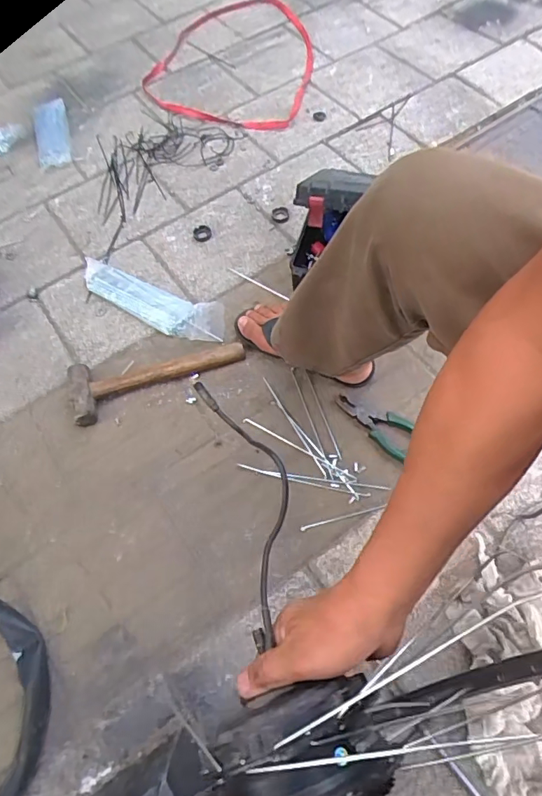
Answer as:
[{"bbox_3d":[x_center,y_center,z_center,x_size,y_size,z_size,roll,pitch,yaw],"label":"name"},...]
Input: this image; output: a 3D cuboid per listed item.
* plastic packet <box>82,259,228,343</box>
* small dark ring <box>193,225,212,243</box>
[{"bbox_3d":[-0.236,-0.186,0.964,0.317,0.034,0.092,19,64,15],"label":"plastic packet"},{"bbox_3d":[-0.146,-0.350,1.059,0.042,0.006,0.042,-2,60,4],"label":"small dark ring"}]

